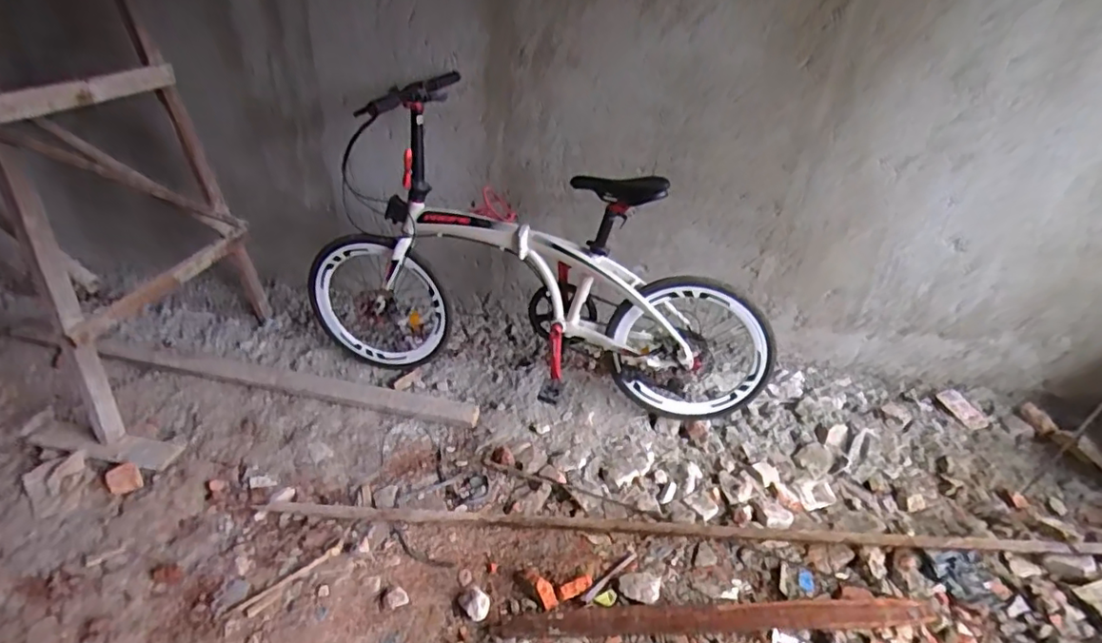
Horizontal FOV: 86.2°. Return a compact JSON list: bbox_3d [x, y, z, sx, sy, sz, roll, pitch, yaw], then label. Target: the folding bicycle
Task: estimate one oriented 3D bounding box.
[{"bbox_3d":[-0.075,-0.206,1.882,1.527,0.944,0.472,11,36,14],"label":"folding bicycle"}]

